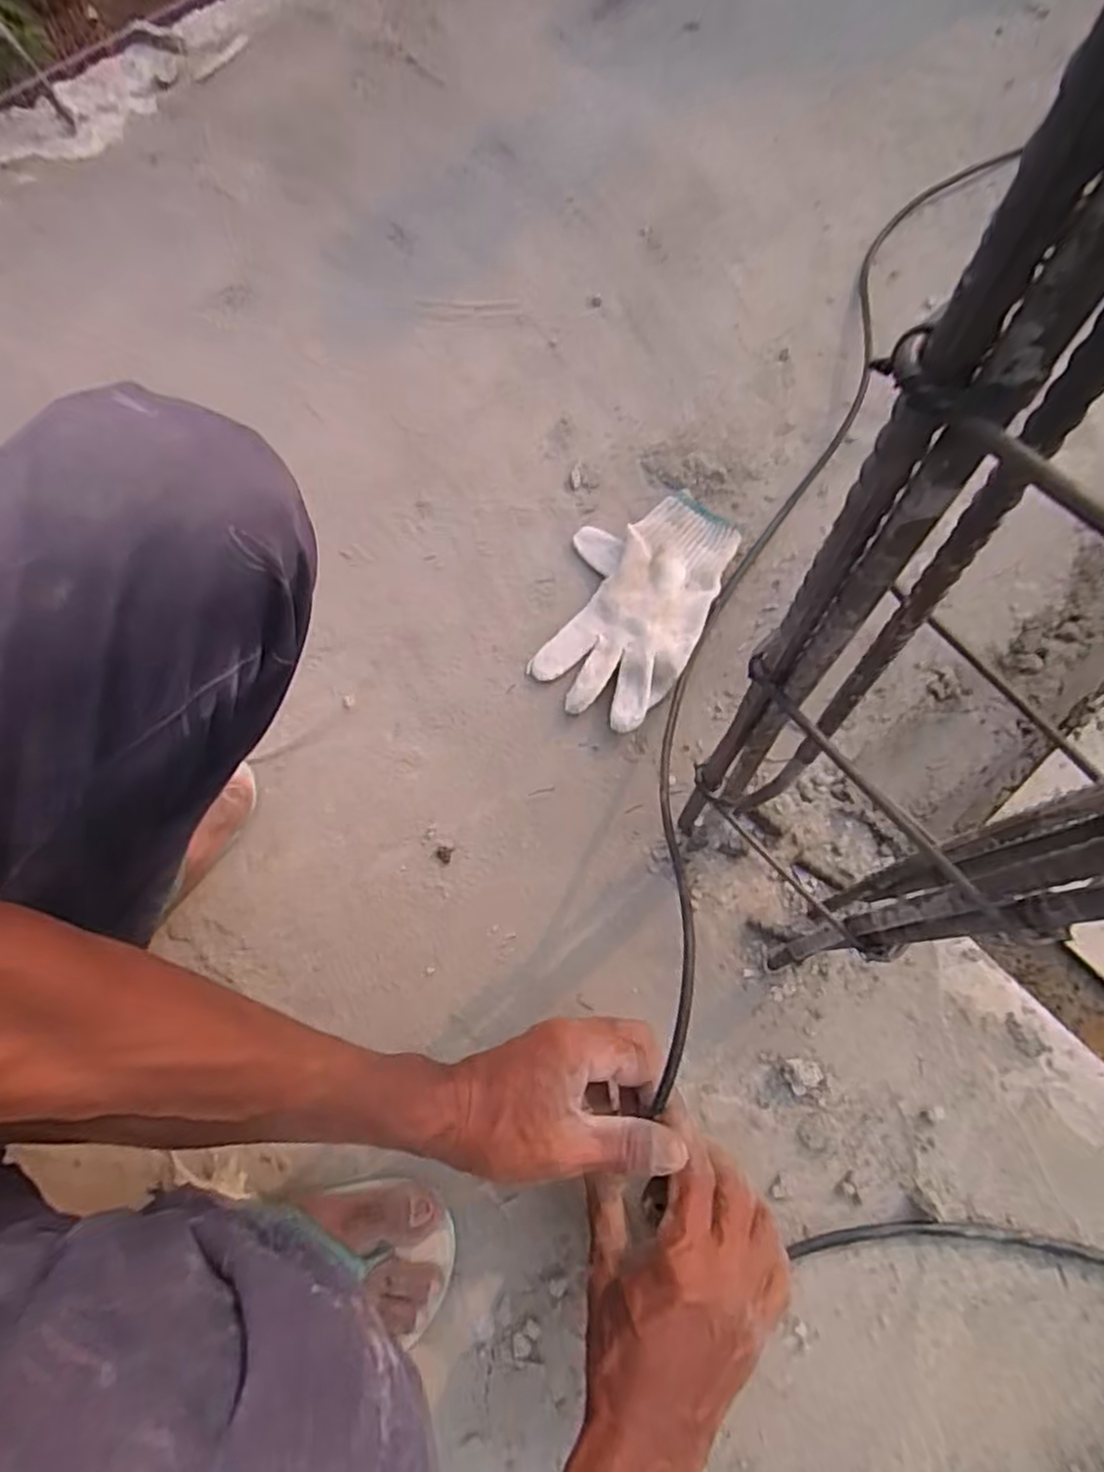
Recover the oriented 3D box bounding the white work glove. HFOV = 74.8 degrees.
[{"bbox_3d":[0.069,-0.114,0.613,0.125,0.027,0.209,20,73,9],"label":"white work glove"}]

